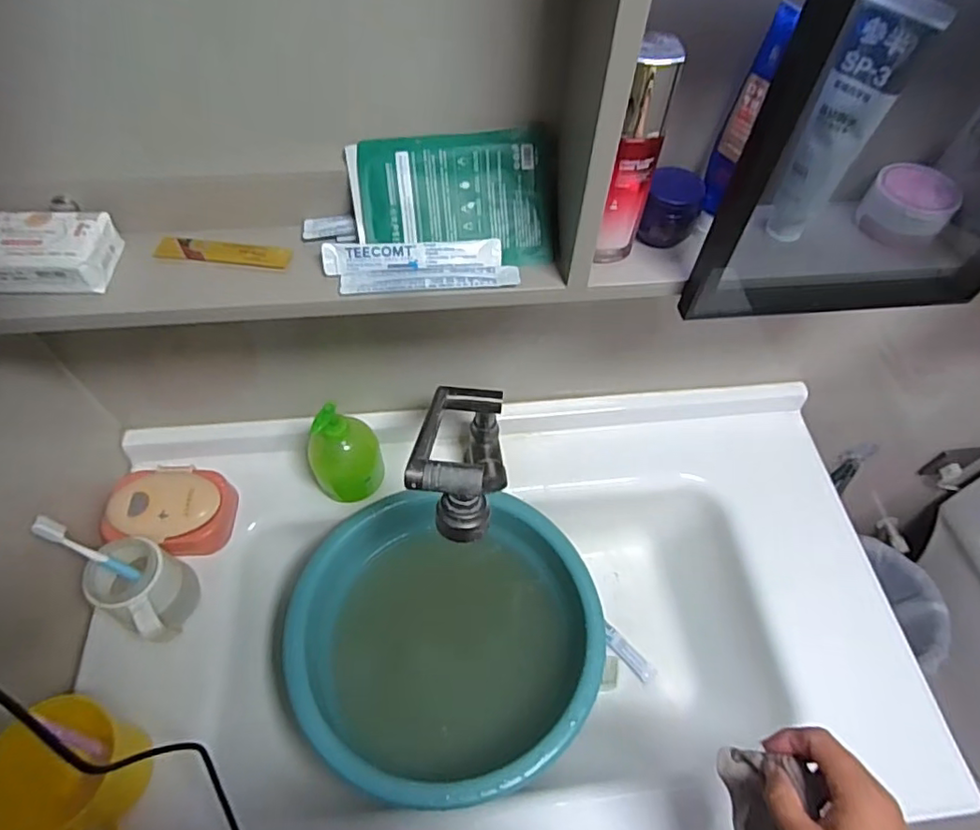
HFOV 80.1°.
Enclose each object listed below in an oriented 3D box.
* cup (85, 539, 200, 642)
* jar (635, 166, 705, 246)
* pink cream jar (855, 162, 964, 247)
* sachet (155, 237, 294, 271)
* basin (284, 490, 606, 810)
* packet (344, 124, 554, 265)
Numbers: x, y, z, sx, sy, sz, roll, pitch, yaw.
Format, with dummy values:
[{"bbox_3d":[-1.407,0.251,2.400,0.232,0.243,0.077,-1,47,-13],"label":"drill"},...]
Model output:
[{"bbox_3d":[-0.363,0.195,0.629,0.103,0.110,0.079,25,59,14],"label":"cup"},{"bbox_3d":[0.151,-0.171,0.482,0.044,0.053,0.041,1,57,-1],"label":"jar"},{"bbox_3d":[0.363,-0.182,0.508,0.067,0.044,0.055,35,62,20],"label":"pink cream jar"},{"bbox_3d":[-0.220,-0.134,0.482,0.109,0.008,0.024,5,57,2],"label":"sachet"},{"bbox_3d":[-0.050,0.271,0.696,0.334,0.135,0.315,1,57,-1],"label":"basin"},{"bbox_3d":[-0.030,-0.173,0.474,0.159,0.102,0.012,-7,13,-6],"label":"packet"}]

